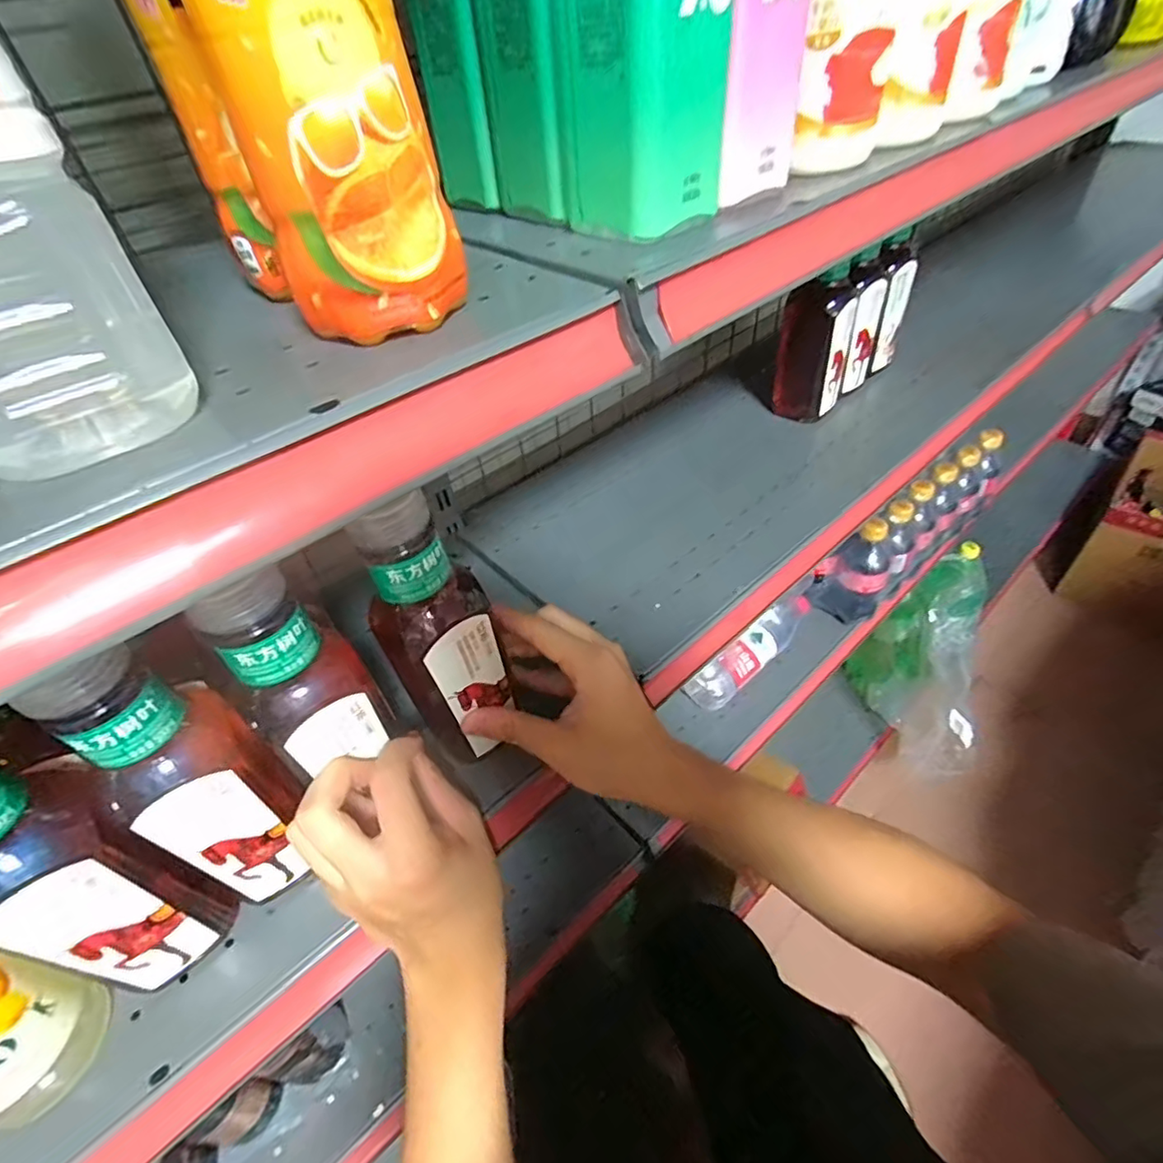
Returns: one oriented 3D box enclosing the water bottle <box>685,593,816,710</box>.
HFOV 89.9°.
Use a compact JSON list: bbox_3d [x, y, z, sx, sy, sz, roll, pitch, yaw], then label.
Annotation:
[{"bbox_3d":[0.238,0.083,0.792,0.226,0.066,0.057,-35,51,-25],"label":"water bottle"}]

